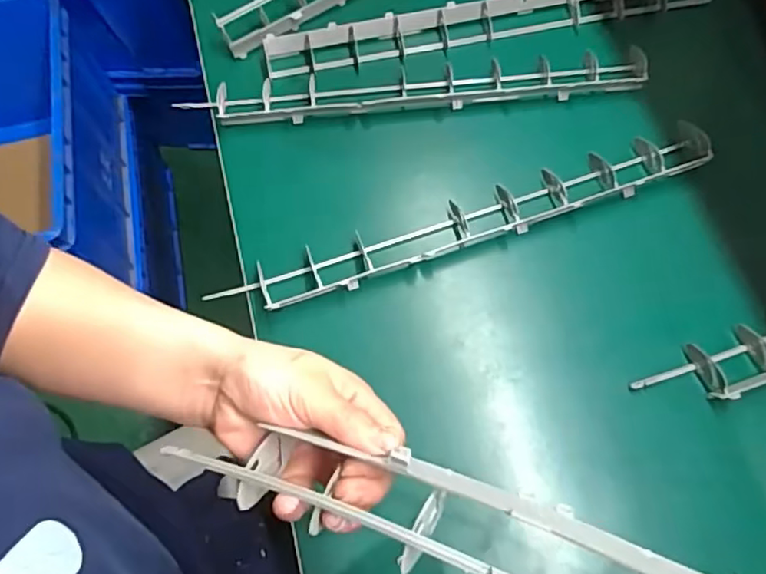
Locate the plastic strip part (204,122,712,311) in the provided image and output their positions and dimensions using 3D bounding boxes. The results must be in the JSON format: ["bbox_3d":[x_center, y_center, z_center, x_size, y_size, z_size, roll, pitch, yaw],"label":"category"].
[{"bbox_3d":[0.075,-0.064,0.560,0.451,0.054,0.069,-18,67,-5],"label":"plastic strip part"}]

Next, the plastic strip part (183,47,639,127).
[{"bbox_3d":[0.029,-0.196,0.601,0.447,0.023,0.042,-5,66,1],"label":"plastic strip part"}]

